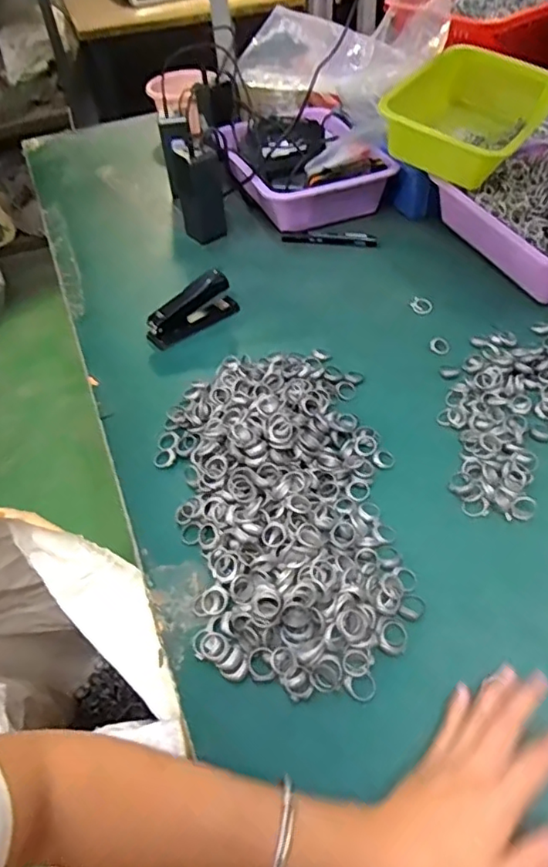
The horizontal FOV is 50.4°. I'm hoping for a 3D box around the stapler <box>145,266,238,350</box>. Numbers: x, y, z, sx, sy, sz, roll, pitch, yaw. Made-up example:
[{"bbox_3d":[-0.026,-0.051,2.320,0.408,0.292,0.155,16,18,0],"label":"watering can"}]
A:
[{"bbox_3d":[-0.106,-0.162,0.743,0.122,0.047,0.040,-36,54,-25],"label":"stapler"}]

